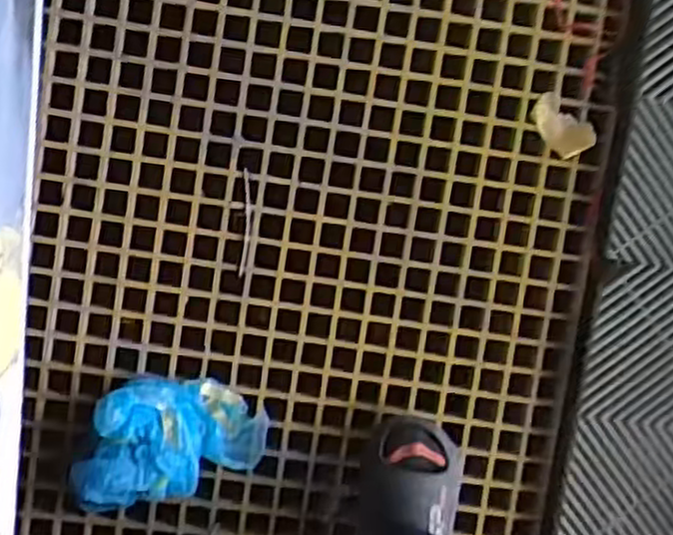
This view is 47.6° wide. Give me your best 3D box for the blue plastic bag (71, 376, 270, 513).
[{"bbox_3d":[-0.204,0.202,0.900,0.225,0.064,0.140,-17,97,-2],"label":"blue plastic bag"}]

